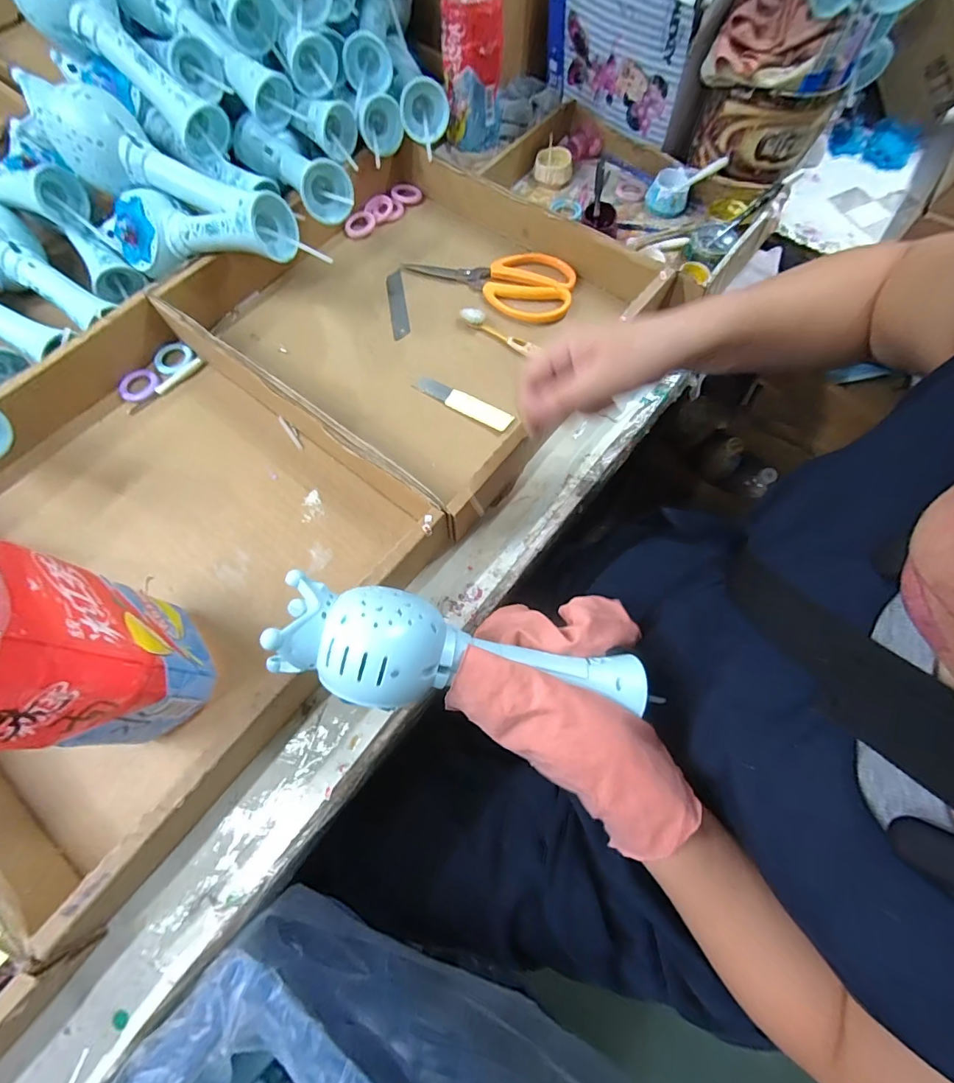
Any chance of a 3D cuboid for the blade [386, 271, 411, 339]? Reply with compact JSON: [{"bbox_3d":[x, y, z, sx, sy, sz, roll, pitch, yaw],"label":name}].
[{"bbox_3d":[-0.085,-0.256,0.491,0.019,0.004,0.091,-12,72,2],"label":"blade"}]

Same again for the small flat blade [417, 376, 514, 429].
[{"bbox_3d":[-0.013,-0.135,0.441,0.101,0.005,0.019,28,71,12],"label":"small flat blade"}]

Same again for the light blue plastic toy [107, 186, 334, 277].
[{"bbox_3d":[-0.253,-0.294,0.430,0.253,0.067,0.060,13,69,6],"label":"light blue plastic toy"}]

